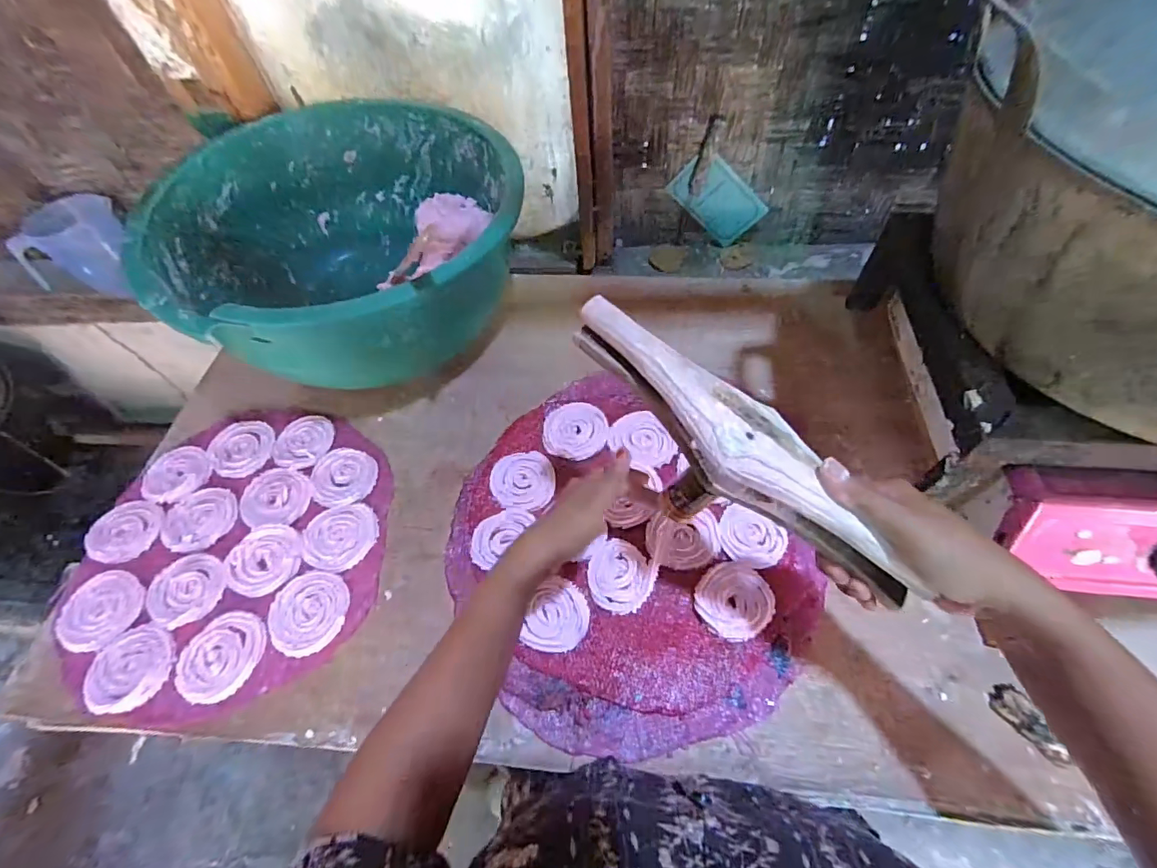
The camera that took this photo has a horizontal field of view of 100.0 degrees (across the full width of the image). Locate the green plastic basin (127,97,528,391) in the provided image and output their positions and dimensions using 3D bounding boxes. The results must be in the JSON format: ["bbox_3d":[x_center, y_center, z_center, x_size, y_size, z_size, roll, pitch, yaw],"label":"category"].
[{"bbox_3d":[-0.294,-0.241,0.661,0.413,0.207,0.400,-1,59,2],"label":"green plastic basin"}]

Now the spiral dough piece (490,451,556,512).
[{"bbox_3d":[-0.064,0.053,0.562,0.073,0.004,0.072,-1,59,2],"label":"spiral dough piece"}]

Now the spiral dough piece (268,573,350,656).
[{"bbox_3d":[-0.278,0.181,0.495,0.077,0.005,0.081,-1,59,2],"label":"spiral dough piece"}]

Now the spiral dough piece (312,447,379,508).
[{"bbox_3d":[-0.279,0.050,0.580,0.073,0.007,0.077,-1,59,2],"label":"spiral dough piece"}]

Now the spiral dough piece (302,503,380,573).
[{"bbox_3d":[-0.264,0.114,0.539,0.078,0.008,0.074,-1,59,2],"label":"spiral dough piece"}]

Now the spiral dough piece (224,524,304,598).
[{"bbox_3d":[-0.342,0.135,0.525,0.079,0.004,0.074,-2,59,2],"label":"spiral dough piece"}]

